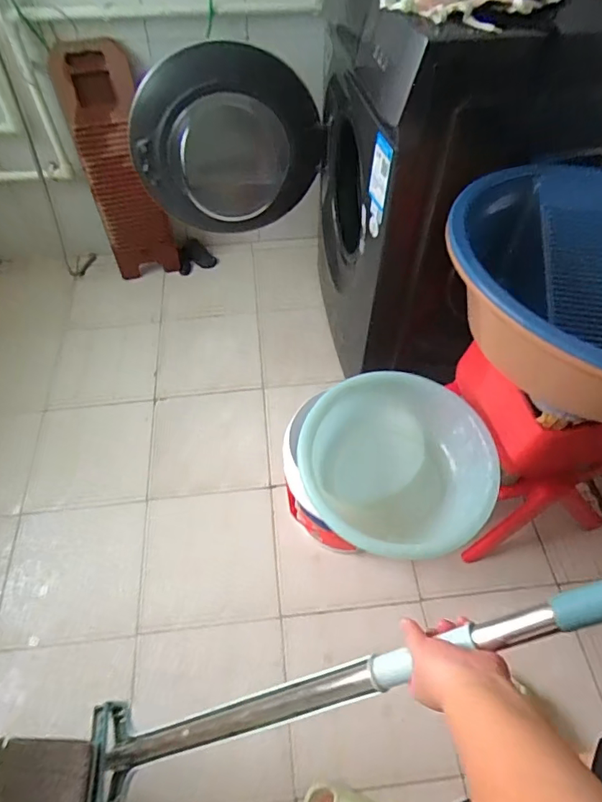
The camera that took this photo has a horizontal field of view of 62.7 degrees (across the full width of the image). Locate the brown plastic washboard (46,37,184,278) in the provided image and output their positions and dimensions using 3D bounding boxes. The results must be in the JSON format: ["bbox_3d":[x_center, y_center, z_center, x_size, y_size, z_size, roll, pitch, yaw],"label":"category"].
[{"bbox_3d":[-0.537,-0.682,1.484,0.199,0.654,0.025,-13,47,-9],"label":"brown plastic washboard"}]

